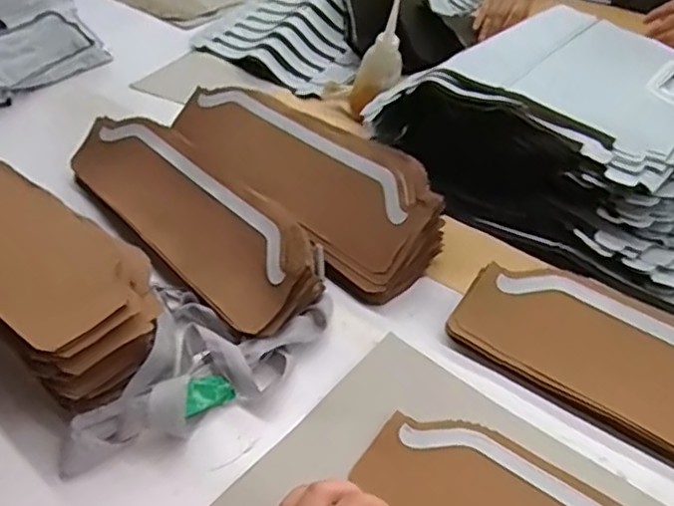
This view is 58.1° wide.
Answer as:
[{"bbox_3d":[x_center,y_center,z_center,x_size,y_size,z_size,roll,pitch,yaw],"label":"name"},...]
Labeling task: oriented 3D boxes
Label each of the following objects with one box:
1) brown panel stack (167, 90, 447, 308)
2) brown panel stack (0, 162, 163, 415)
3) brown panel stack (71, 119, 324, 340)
[{"bbox_3d":[-0.053,-0.100,0.721,0.147,0.076,0.415,-30,48,-26],"label":"brown panel stack"},{"bbox_3d":[-0.327,0.003,0.616,0.410,0.097,0.132,27,50,30],"label":"brown panel stack"},{"bbox_3d":[-0.171,-0.051,0.680,0.408,0.030,0.117,36,79,35],"label":"brown panel stack"}]

